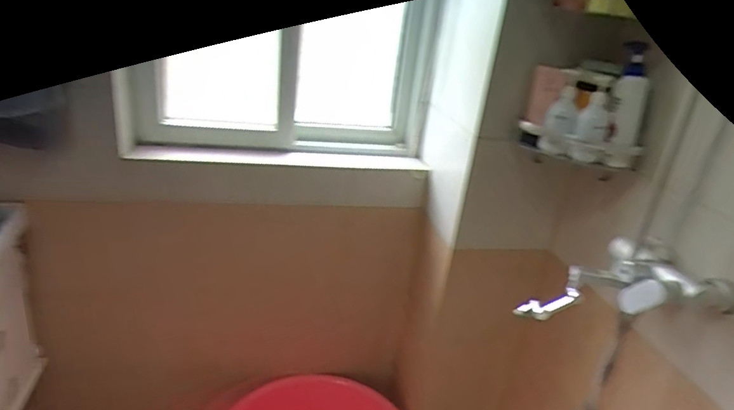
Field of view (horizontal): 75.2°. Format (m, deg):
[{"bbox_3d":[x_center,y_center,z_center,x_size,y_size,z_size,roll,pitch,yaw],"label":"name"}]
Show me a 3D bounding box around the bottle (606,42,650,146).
[{"bbox_3d":[0.548,-0.227,0.988,0.070,0.199,0.069,18,24,22],"label":"bottle"}]

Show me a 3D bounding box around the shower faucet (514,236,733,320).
[{"bbox_3d":[0.458,0.149,0.899,0.364,0.134,0.126,-18,1,43],"label":"shower faucet"}]

